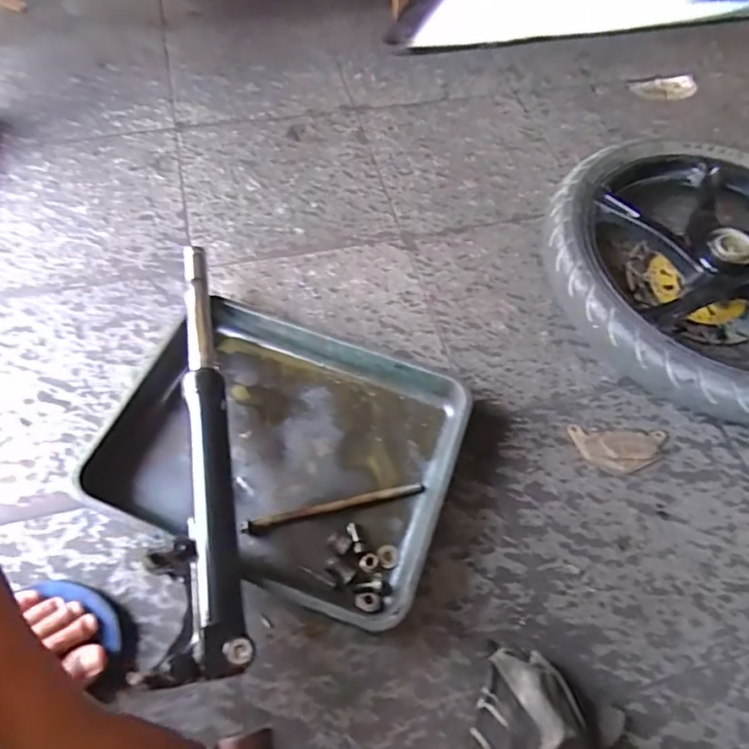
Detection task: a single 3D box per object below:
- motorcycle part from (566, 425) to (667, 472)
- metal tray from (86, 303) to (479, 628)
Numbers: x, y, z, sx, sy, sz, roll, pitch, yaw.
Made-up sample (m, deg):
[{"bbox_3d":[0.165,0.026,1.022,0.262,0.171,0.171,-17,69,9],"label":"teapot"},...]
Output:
[{"bbox_3d":[0.287,0.086,0.618,0.111,0.014,0.052,5,61,-1],"label":"motorcycle part"},{"bbox_3d":[-0.095,0.077,0.576,0.359,0.051,0.275,22,62,8],"label":"metal tray"}]

